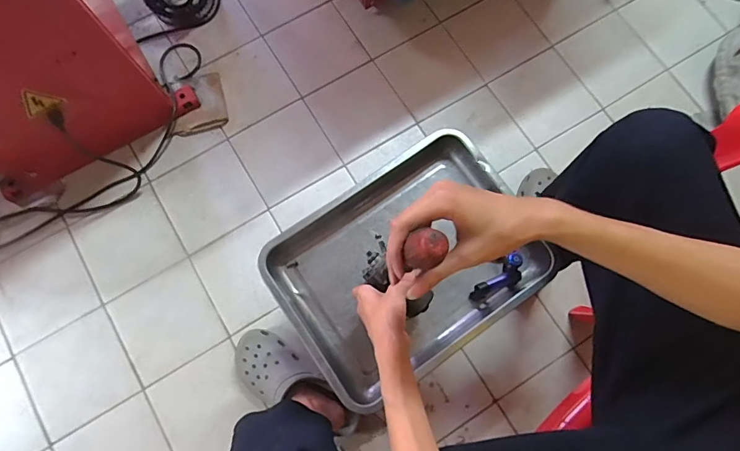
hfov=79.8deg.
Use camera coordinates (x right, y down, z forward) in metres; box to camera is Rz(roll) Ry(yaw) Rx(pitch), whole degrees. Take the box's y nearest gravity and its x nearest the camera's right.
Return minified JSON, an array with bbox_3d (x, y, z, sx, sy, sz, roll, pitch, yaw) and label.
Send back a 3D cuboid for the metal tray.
[{"bbox_3d":[0.055,0.057,0.691,0.391,0.058,0.289,-33,79,-8],"label":"metal tray"}]

